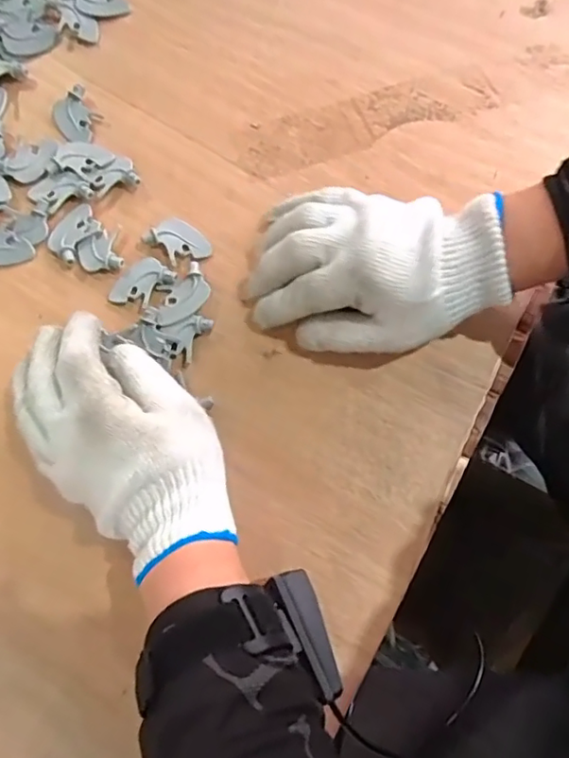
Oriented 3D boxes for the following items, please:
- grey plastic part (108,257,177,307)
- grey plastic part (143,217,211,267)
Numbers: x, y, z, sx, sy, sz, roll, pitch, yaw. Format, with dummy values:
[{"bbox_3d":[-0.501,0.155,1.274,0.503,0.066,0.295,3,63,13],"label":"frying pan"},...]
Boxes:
[{"bbox_3d":[-0.103,-0.068,0.405,0.031,0.004,0.043,39,79,10],"label":"grey plastic part"},{"bbox_3d":[-0.076,-0.101,0.414,0.044,0.010,0.031,36,79,9],"label":"grey plastic part"}]

